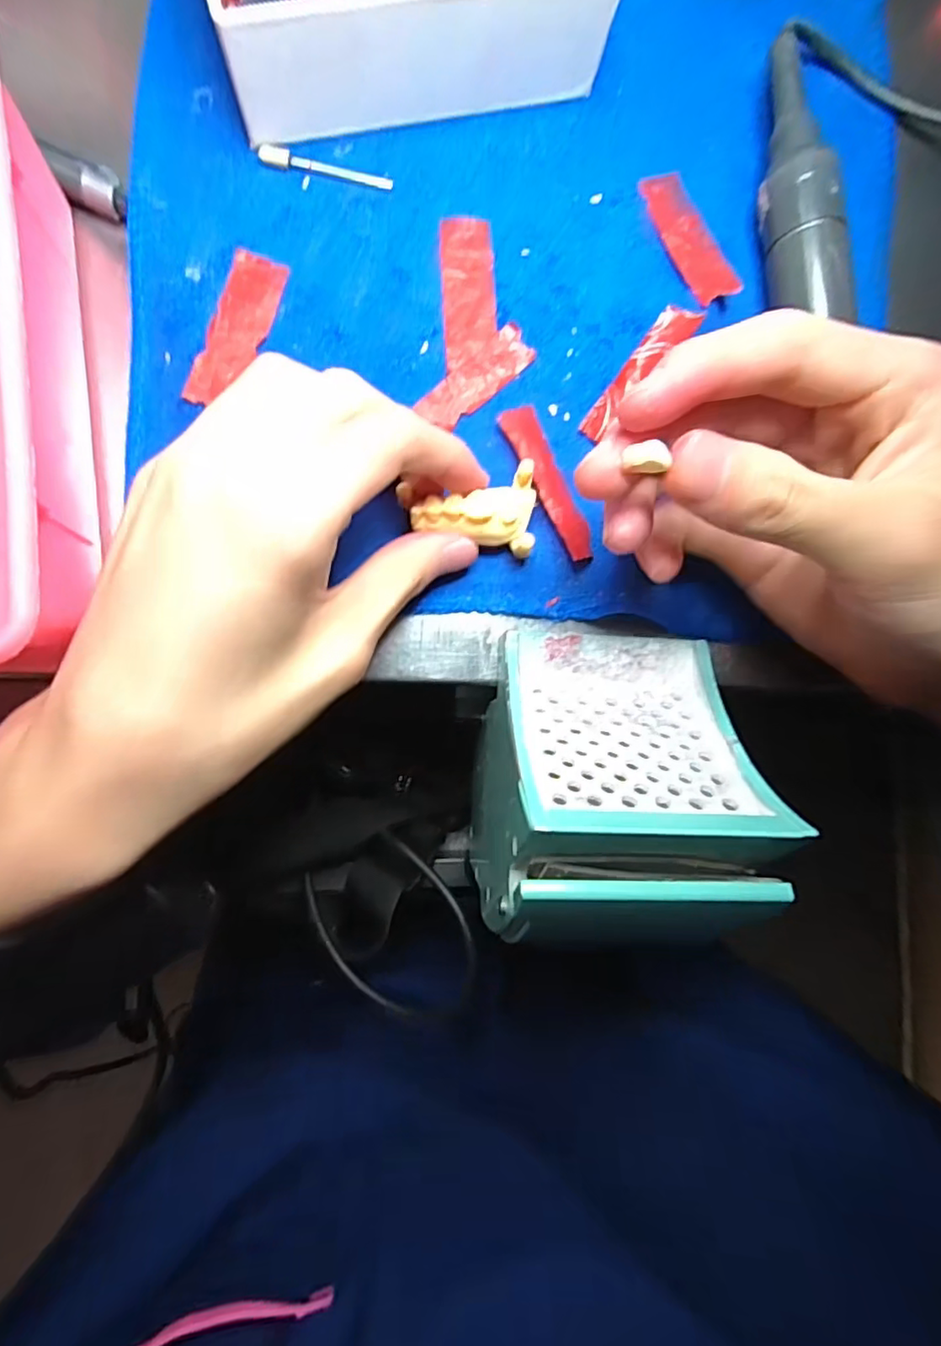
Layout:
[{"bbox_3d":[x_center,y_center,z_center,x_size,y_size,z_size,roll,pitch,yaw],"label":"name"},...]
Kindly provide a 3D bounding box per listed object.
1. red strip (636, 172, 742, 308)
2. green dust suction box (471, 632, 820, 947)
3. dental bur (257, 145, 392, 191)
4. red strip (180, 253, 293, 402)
[{"bbox_3d":[0.082,-0.165,0.229,0.016,0.004,0.057,-19,78,-7],"label":"red strip"},{"bbox_3d":[0.048,0.026,0.192,0.079,0.067,0.082,2,86,-5],"label":"green dust suction box"},{"bbox_3d":[-0.052,-0.185,0.221,0.048,0.004,0.006,7,86,-5],"label":"dental bur"},{"bbox_3d":[-0.082,-0.121,0.214,0.019,0.004,0.058,18,82,-11],"label":"red strip"}]

